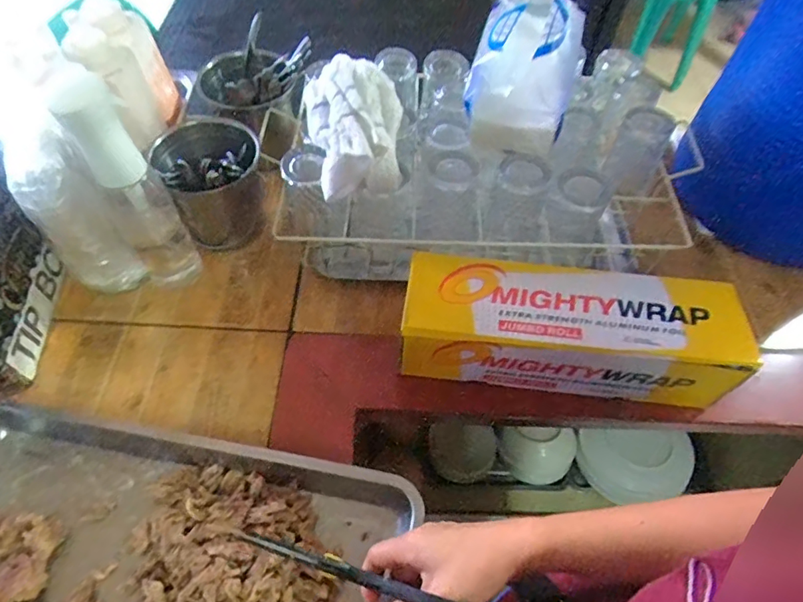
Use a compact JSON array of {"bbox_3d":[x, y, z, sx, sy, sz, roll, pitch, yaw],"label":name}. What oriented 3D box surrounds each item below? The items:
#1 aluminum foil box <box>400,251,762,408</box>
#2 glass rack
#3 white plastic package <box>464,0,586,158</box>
[{"bbox_3d":[0.185,0.037,0.596,0.352,0.126,0.106,6,56,2],"label":"aluminum foil box"},{"bbox_3d":[0.123,-0.197,0.690,0.503,0.229,0.307,7,56,2],"label":"glass rack"},{"bbox_3d":[0.154,-0.291,0.635,0.118,0.108,0.192,16,57,8],"label":"white plastic package"}]

